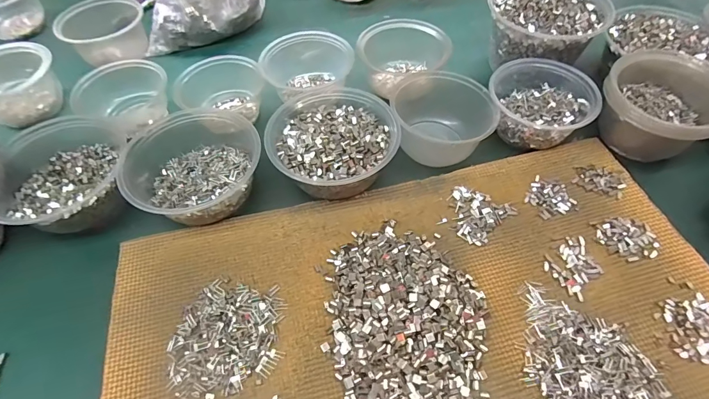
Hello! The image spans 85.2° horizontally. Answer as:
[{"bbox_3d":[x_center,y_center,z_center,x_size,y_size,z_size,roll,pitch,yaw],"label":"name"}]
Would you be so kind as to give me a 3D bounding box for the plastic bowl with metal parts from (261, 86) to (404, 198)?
[{"bbox_3d":[-0.026,-0.065,0.423,0.130,0.058,0.138,-1,55,2],"label":"plastic bowl with metal parts"}]

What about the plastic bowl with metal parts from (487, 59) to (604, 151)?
[{"bbox_3d":[0.216,-0.116,0.450,0.111,0.052,0.119,-1,55,2],"label":"plastic bowl with metal parts"}]

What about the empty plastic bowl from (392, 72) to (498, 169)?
[{"bbox_3d":[0.098,-0.096,0.446,0.116,0.066,0.110,7,56,8],"label":"empty plastic bowl"}]

